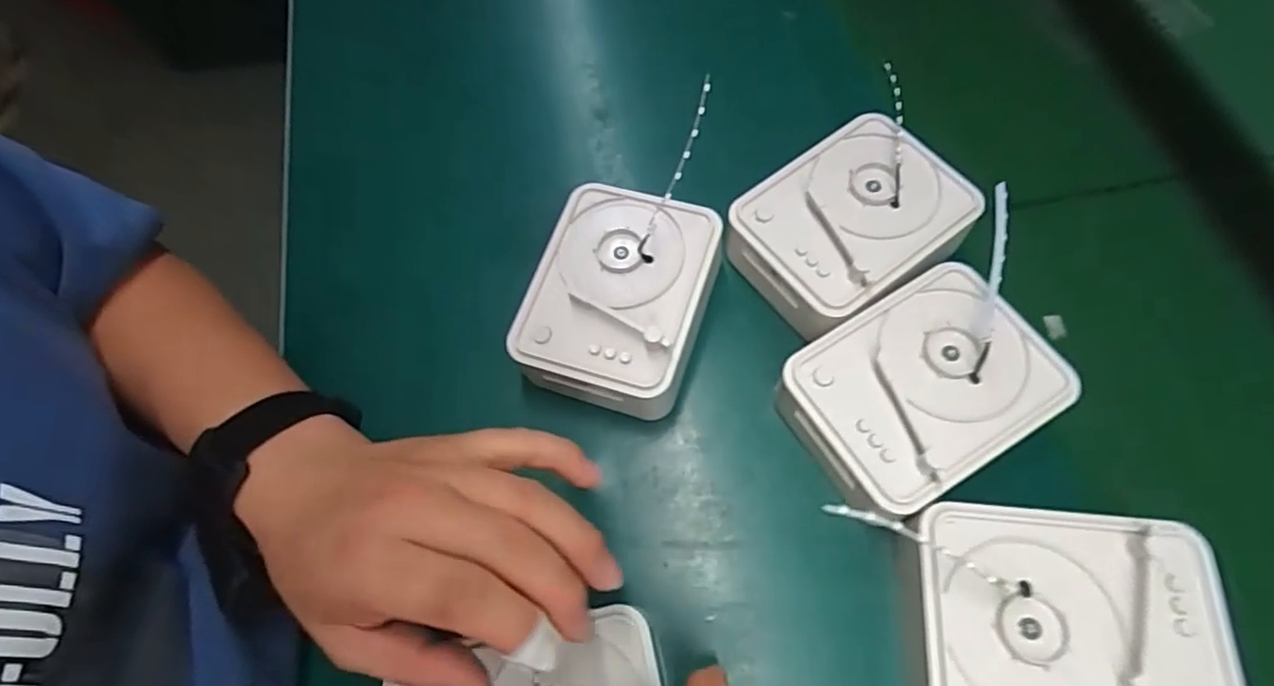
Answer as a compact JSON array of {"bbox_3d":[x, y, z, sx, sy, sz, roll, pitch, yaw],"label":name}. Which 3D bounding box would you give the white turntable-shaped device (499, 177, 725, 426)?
[{"bbox_3d":[-0.010,-0.026,0.384,0.100,0.055,0.126,16,67,10],"label":"white turntable-shaped device"}]

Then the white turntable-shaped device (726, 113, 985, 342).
[{"bbox_3d":[0.127,-0.070,0.386,0.131,0.044,0.101,-32,68,-11],"label":"white turntable-shaped device"}]

